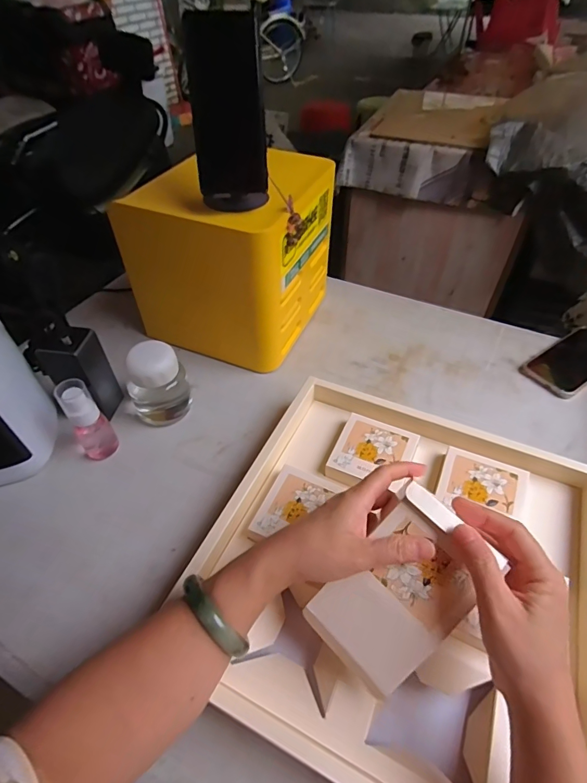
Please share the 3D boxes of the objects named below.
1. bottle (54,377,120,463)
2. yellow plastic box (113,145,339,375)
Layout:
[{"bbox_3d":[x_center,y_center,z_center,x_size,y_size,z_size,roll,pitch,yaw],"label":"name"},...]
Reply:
[{"bbox_3d":[-0.246,0.037,0.490,0.041,0.124,0.030,-31,52,-25],"label":"bottle"},{"bbox_3d":[-0.088,-0.201,0.631,0.241,0.240,0.220,14,48,16],"label":"yellow plastic box"}]

